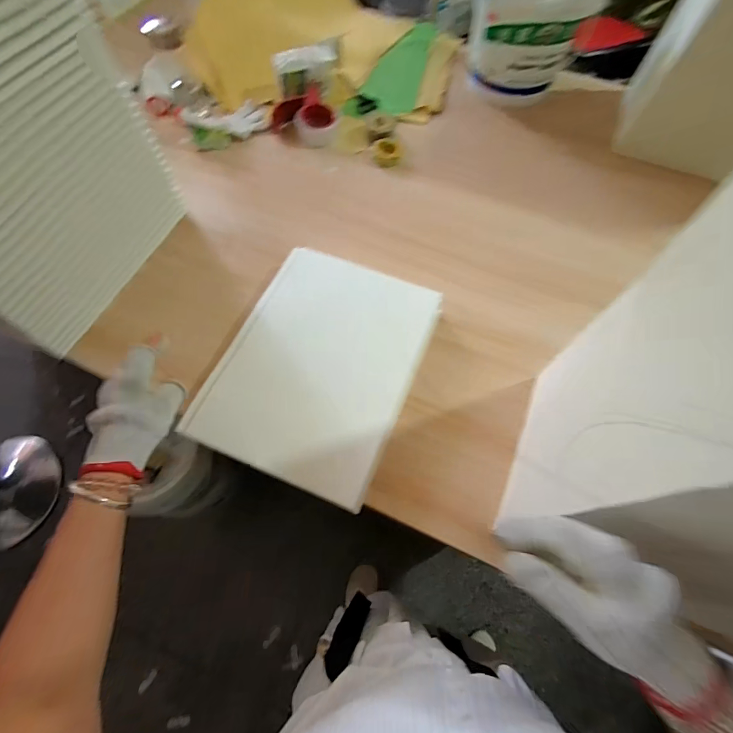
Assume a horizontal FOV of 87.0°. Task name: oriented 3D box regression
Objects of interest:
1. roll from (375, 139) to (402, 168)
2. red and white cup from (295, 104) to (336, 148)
[{"bbox_3d":[0.049,-0.480,0.869,0.058,0.022,0.065,3,65,1],"label":"roll"},{"bbox_3d":[-0.107,-0.539,0.865,0.093,0.056,0.070,-13,66,-7],"label":"red and white cup"}]

